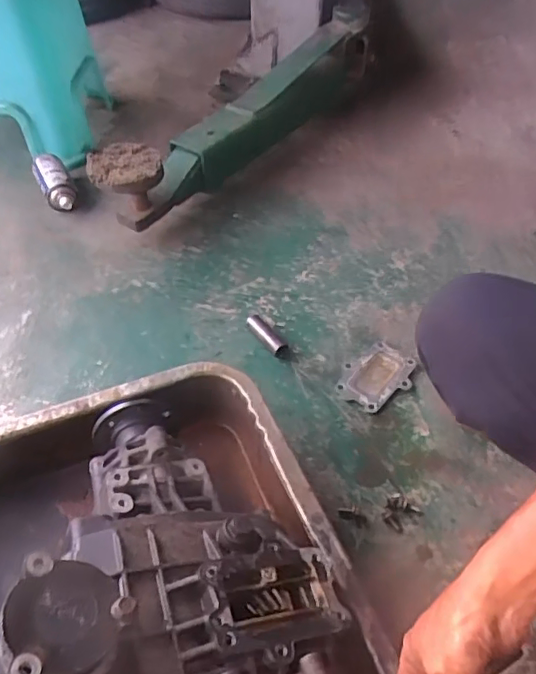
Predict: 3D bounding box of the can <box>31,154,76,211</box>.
[{"bbox_3d":[-0.426,-0.312,1.111,0.060,0.051,0.154,-23,51,-20],"label":"can"}]

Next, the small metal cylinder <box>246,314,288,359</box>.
[{"bbox_3d":[0.001,-0.001,0.868,0.027,0.027,0.083,-28,53,-25],"label":"small metal cylinder"}]

